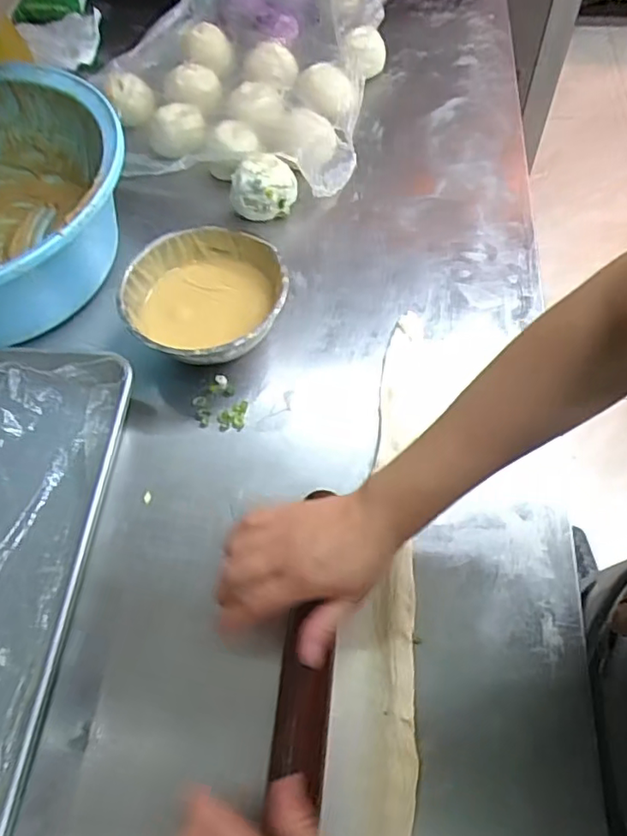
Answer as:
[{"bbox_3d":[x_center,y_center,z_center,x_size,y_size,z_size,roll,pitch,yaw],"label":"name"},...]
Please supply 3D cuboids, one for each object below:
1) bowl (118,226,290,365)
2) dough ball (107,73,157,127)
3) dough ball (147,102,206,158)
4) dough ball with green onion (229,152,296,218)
[{"bbox_3d":[-0.109,-0.117,0.616,0.161,0.072,0.167,-1,60,1],"label":"bowl"},{"bbox_3d":[-0.263,-0.461,0.849,0.067,0.042,0.072,-20,62,-9],"label":"dough ball"},{"bbox_3d":[-0.183,-0.384,0.793,0.074,0.045,0.062,-15,61,-7],"label":"dough ball"},{"bbox_3d":[-0.061,-0.285,0.723,0.079,0.050,0.066,1,60,2],"label":"dough ball with green onion"}]

